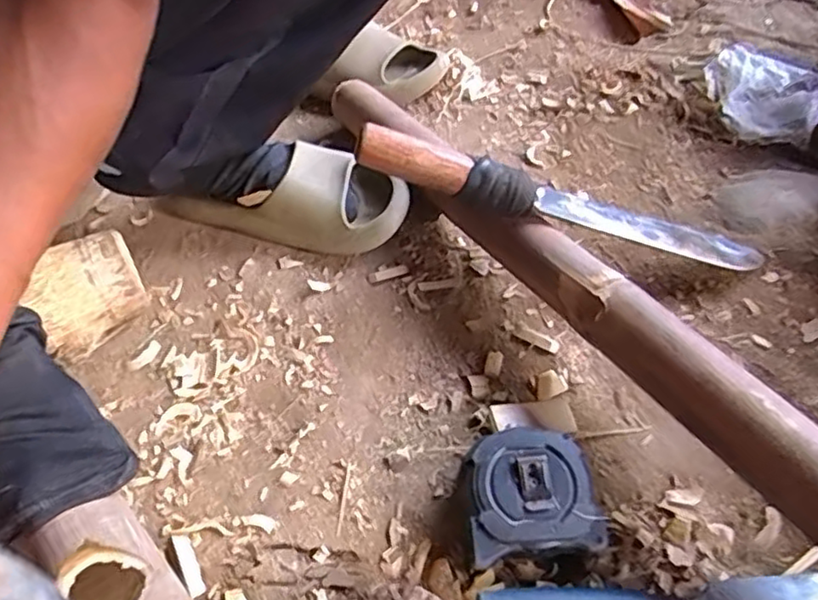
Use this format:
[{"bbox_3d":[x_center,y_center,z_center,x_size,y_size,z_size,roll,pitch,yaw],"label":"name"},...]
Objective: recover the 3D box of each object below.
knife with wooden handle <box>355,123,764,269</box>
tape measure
[{"bbox_3d":[0.126,-0.071,0.509,0.339,0.034,0.037,13,47,-15],"label":"knife with wooden handle"},{"bbox_3d":[0.075,0.124,0.416,0.078,0.040,0.074,-7,49,-4],"label":"tape measure"}]

